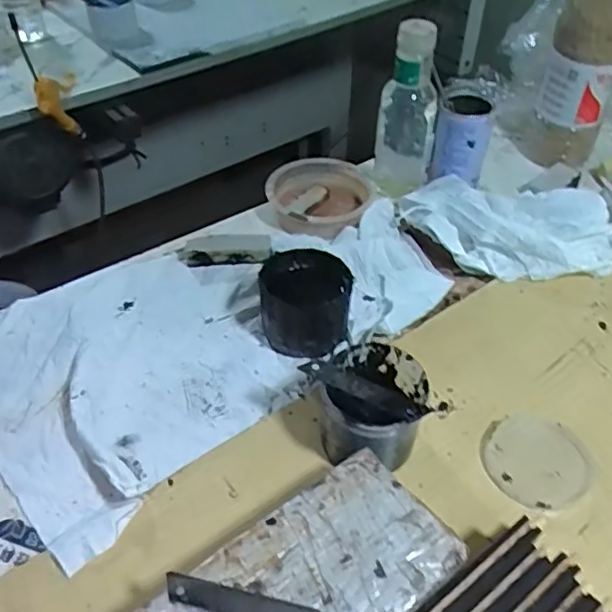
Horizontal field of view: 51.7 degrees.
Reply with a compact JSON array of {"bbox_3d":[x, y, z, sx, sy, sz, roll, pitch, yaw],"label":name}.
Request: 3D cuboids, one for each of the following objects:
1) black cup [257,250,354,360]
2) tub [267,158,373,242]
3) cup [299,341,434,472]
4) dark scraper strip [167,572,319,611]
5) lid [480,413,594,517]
[{"bbox_3d":[0.000,-0.010,0.606,0.084,0.075,0.091,-1,46,1],"label":"black cup"},{"bbox_3d":[0.024,-0.125,0.761,0.121,0.050,0.123,-1,46,1],"label":"tub"},{"bbox_3d":[0.051,0.084,0.501,0.085,0.091,0.082,-1,46,1],"label":"cup"},{"bbox_3d":[-0.035,0.176,0.370,0.098,0.004,0.016,10,46,9],"label":"dark scraper strip"},{"bbox_3d":[0.187,0.124,0.513,0.084,0.011,0.084,-1,46,1],"label":"lid"}]

